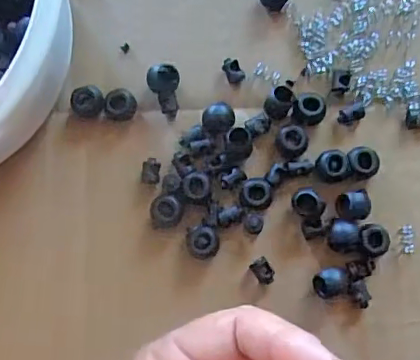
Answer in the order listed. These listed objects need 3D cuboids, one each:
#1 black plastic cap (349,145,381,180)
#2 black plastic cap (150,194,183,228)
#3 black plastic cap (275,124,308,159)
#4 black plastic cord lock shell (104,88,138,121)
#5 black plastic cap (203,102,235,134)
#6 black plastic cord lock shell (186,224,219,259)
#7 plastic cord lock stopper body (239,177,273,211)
[{"bbox_3d":[0.072,-0.008,0.266,0.014,0.012,0.016,-8,83,1],"label":"black plastic cap"},{"bbox_3d":[-0.020,0.015,0.264,0.015,0.007,0.014,0,83,2],"label":"black plastic cap"},{"bbox_3d":[0.039,-0.019,0.267,0.015,0.008,0.015,0,83,2],"label":"black plastic cap"},{"bbox_3d":[-0.043,-0.037,0.272,0.015,0.010,0.015,5,84,3],"label":"black plastic cord lock shell"},{"bbox_3d":[0.004,-0.029,0.272,0.015,0.009,0.014,-3,83,2],"label":"black plastic cap"},{"bbox_3d":[-0.003,0.029,0.263,0.015,0.010,0.016,0,83,2],"label":"black plastic cord lock shell"},{"bbox_3d":[0.022,0.007,0.266,0.014,0.009,0.015,-3,83,2],"label":"plastic cord lock stopper body"}]

